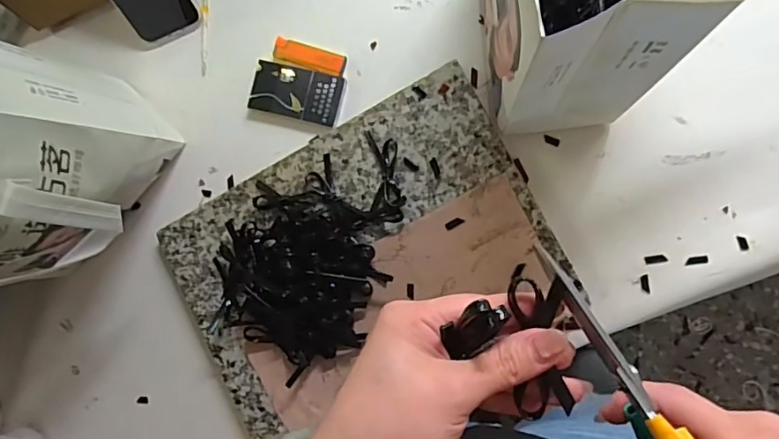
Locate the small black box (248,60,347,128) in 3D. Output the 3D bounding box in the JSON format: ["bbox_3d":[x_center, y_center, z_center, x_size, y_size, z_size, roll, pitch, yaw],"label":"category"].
[{"bbox_3d":[-0.102,-0.136,0.586,0.098,0.014,0.056,13,90,9],"label":"small black box"}]

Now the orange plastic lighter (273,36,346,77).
[{"bbox_3d":[-0.087,-0.176,0.587,0.079,0.013,0.026,19,91,9],"label":"orange plastic lighter"}]

